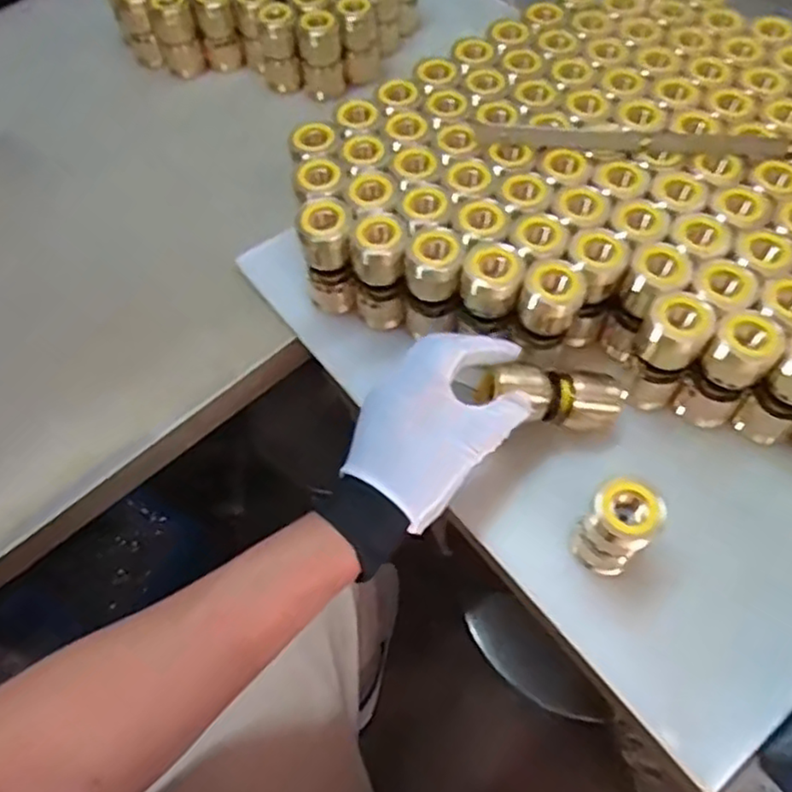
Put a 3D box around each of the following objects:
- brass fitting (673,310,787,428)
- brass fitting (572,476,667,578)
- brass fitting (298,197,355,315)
[{"bbox_3d":[0.223,-0.013,0.461,0.039,0.100,0.037,38,67,22],"label":"brass fitting"},{"bbox_3d":[0.133,0.084,0.416,0.038,0.087,0.033,34,66,20],"label":"brass fitting"},{"bbox_3d":[-0.052,-0.101,0.520,0.035,0.104,0.030,-3,59,0],"label":"brass fitting"}]

